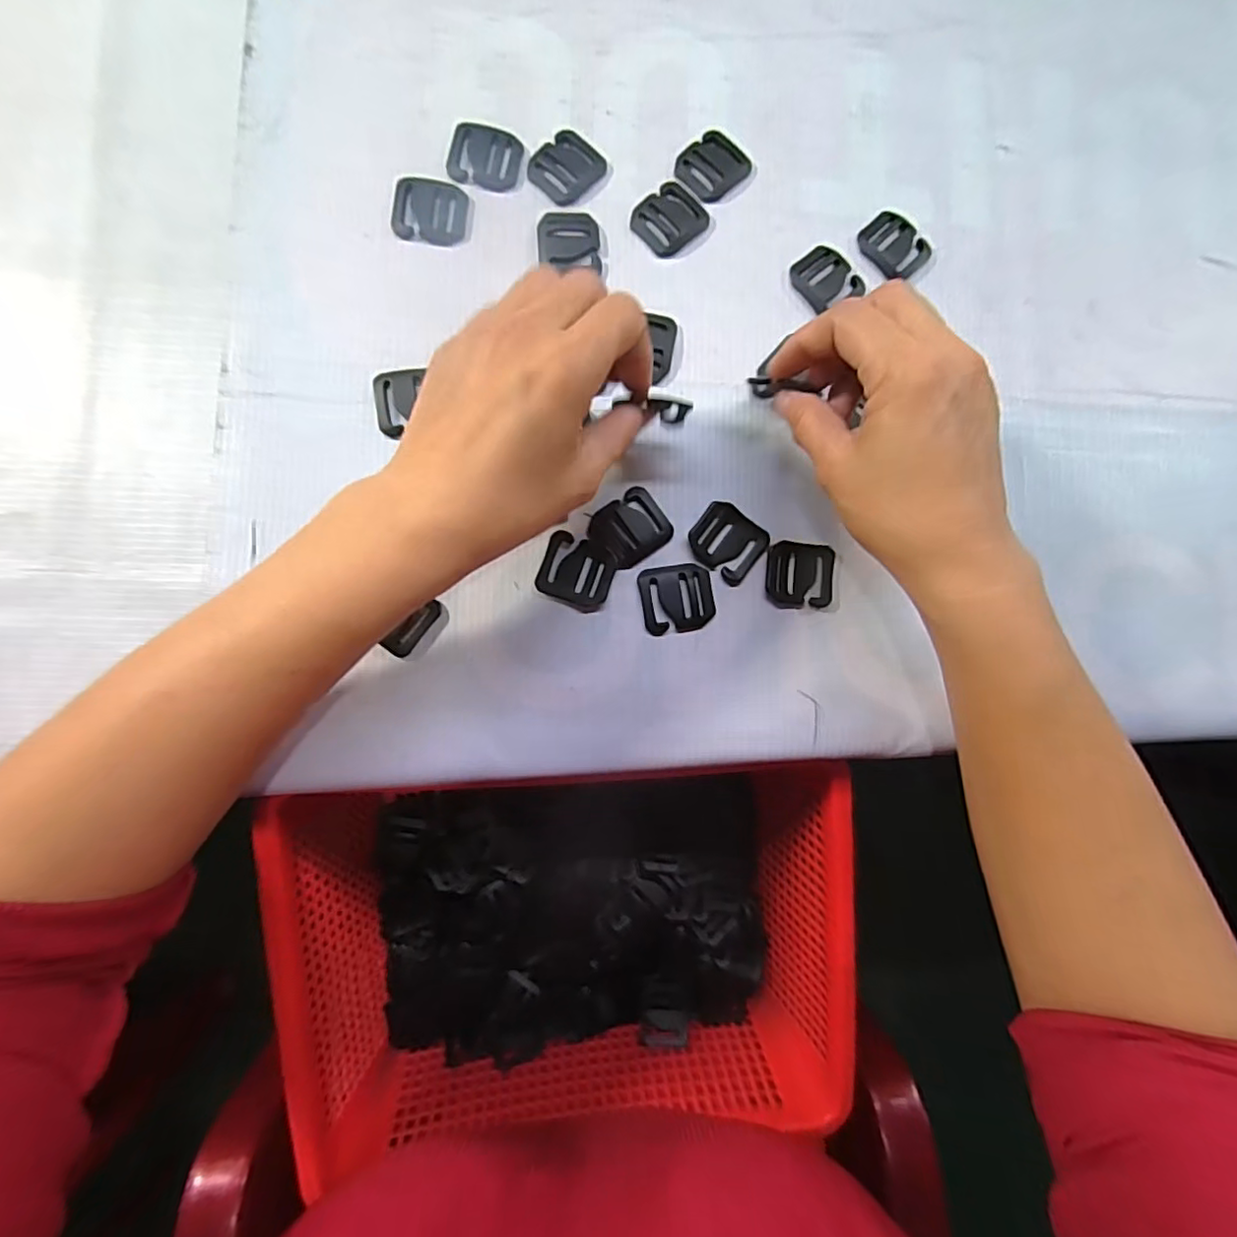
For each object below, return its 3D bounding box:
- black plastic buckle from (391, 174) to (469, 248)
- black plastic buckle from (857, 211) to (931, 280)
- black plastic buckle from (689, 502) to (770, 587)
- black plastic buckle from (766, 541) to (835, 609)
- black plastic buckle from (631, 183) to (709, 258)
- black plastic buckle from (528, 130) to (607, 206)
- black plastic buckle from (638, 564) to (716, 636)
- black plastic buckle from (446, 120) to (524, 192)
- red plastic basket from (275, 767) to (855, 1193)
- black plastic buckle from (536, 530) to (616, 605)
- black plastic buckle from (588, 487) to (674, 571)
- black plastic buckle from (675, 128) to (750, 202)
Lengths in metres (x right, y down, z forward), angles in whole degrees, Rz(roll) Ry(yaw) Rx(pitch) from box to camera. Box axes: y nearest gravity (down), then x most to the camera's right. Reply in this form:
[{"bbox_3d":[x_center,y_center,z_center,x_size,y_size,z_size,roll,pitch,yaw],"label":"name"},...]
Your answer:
[{"bbox_3d":[-0.094,-0.204,0.294,0.036,0.004,0.034,0,84,-4],"label":"black plastic buckle"},{"bbox_3d":[0.145,-0.196,0.311,0.032,0.004,0.035,-38,88,-7],"label":"black plastic buckle"},{"bbox_3d":[0.053,-0.038,0.287,0.035,0.005,0.031,37,83,0],"label":"black plastic buckle"},{"bbox_3d":[0.089,-0.021,0.288,0.034,0.004,0.032,6,84,-4],"label":"black plastic buckle"},{"bbox_3d":[0.026,-0.205,0.302,0.037,0.004,0.031,-44,89,-7],"label":"black plastic buckle"},{"bbox_3d":[-0.027,-0.231,0.301,0.030,0.004,0.035,41,83,1],"label":"black plastic buckle"},{"bbox_3d":[0.029,-0.010,0.283,0.034,0.005,0.032,-9,85,-5],"label":"black plastic buckle"},{"bbox_3d":[-0.067,-0.235,0.298,0.036,0.004,0.033,12,84,-3],"label":"black plastic buckle"},{"bbox_3d":[-0.022,0.194,0.347,0.297,0.100,0.244,-3,86,-5],"label":"red plastic basket"},{"bbox_3d":[-0.020,-0.023,0.280,0.035,0.005,0.030,18,83,-2],"label":"black plastic buckle"},{"bbox_3d":[0.006,-0.044,0.284,0.035,0.004,0.031,-35,88,-7],"label":"black plastic buckle"},{"bbox_3d":[0.050,-0.238,0.307,0.040,0.004,0.031,-42,89,-7],"label":"black plastic buckle"}]

